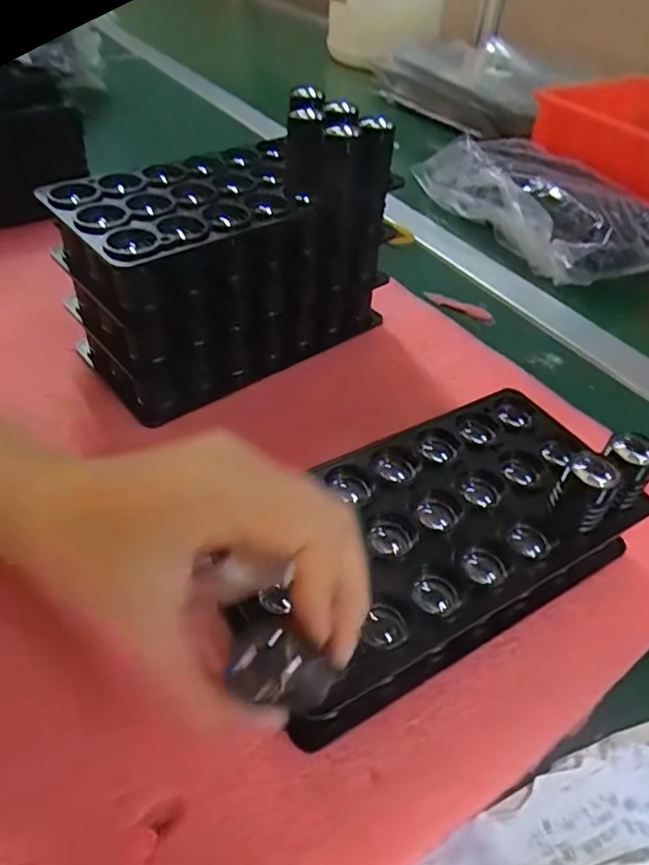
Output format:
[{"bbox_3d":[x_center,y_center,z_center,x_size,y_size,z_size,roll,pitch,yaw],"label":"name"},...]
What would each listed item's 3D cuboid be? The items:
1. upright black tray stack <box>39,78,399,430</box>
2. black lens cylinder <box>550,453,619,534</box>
[{"bbox_3d":[-0.057,-0.109,0.374,0.186,0.141,0.093,-28,53,-30],"label":"upright black tray stack"},{"bbox_3d":[0.114,0.026,0.263,0.019,0.028,0.022,25,47,19],"label":"black lens cylinder"}]

